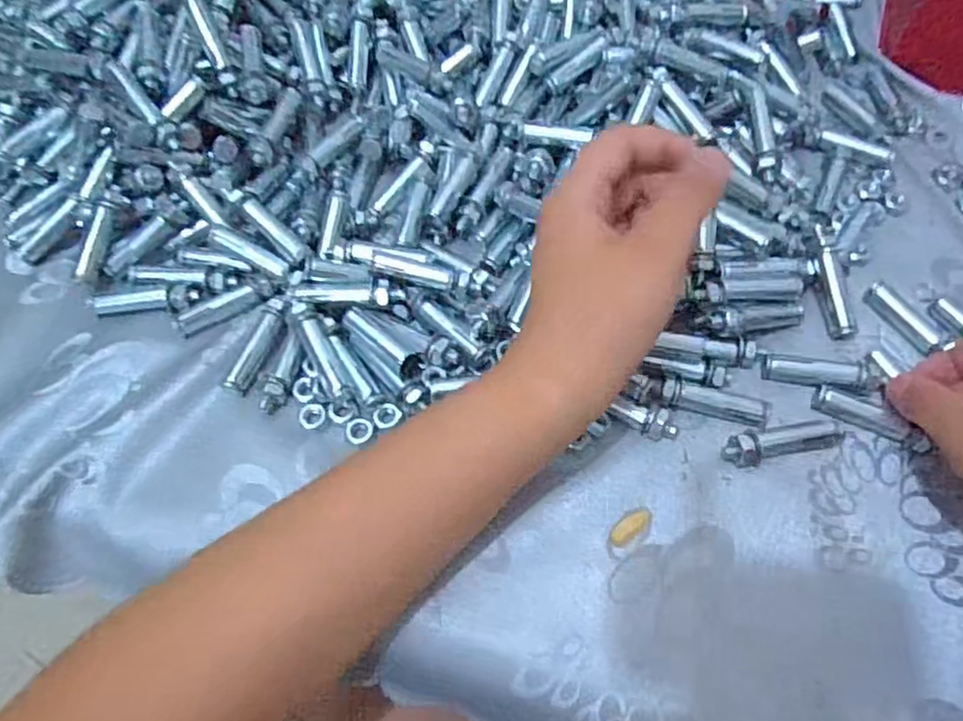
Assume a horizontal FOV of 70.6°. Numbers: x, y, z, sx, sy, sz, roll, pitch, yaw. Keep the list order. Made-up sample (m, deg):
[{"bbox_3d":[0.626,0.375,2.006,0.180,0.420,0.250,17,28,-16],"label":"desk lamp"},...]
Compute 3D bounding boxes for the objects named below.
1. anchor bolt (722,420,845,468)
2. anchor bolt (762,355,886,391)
[{"bbox_3d":[0.137,0.036,0.306,0.057,0.014,0.012,-12,61,-6],"label":"anchor bolt"},{"bbox_3d":[0.161,0.006,0.321,0.053,0.011,0.012,9,61,5],"label":"anchor bolt"}]

